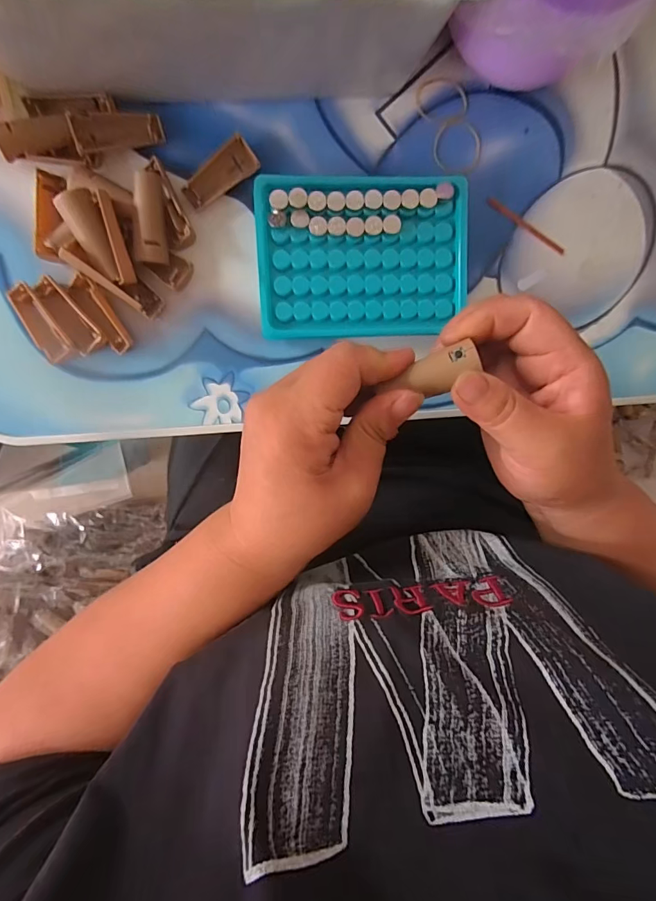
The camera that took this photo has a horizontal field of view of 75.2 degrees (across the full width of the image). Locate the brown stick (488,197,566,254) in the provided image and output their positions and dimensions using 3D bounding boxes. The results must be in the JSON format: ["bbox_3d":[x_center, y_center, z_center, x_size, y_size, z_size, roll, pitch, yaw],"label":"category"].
[{"bbox_3d":[0.136,-0.153,0.290,0.064,0.004,0.006,29,95,-9],"label":"brown stick"}]

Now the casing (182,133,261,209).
[{"bbox_3d":[-0.067,-0.171,0.264,0.048,0.010,0.019,-37,100,1],"label":"casing"}]

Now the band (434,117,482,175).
[{"bbox_3d":[0.086,-0.200,0.280,0.032,0.004,0.036,-2,99,-5],"label":"band"}]

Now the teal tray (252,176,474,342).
[{"bbox_3d":[0.023,-0.121,0.273,0.132,0.021,0.092,-3,99,-5],"label":"teal tray"}]

